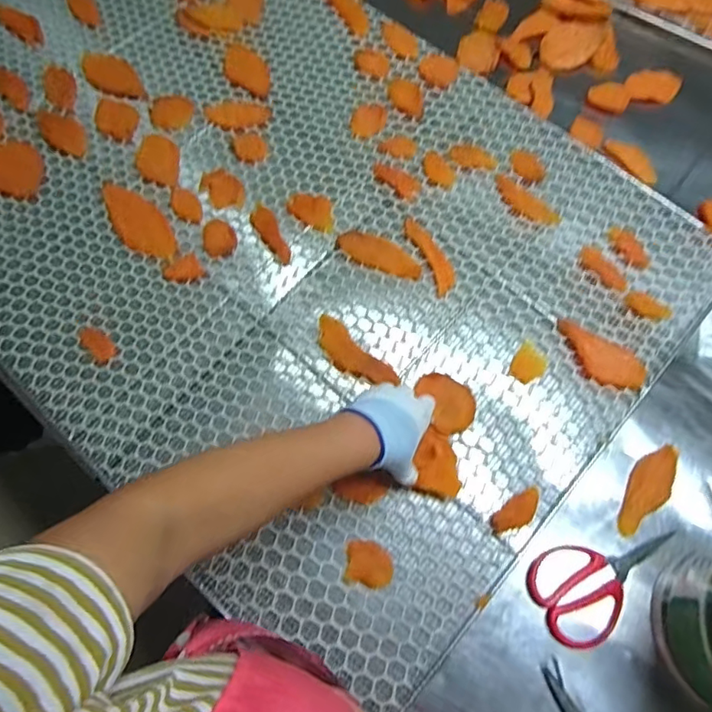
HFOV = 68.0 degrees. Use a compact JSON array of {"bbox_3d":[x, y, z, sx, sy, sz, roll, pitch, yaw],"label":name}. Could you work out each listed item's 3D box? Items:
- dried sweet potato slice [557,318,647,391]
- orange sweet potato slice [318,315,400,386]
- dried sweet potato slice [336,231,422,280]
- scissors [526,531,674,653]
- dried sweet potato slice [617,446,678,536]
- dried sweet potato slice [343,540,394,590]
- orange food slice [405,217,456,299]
[{"bbox_3d":[0.301,0.003,0.655,0.118,0.014,0.056,29,73,10],"label":"dried sweet potato slice"},{"bbox_3d":[-0.006,0.000,0.672,0.127,0.005,0.045,43,76,14],"label":"orange sweet potato slice"},{"bbox_3d":[0.032,-0.138,0.711,0.119,0.008,0.045,23,72,8],"label":"dried sweet potato slice"},{"bbox_3d":[0.276,0.246,0.572,0.172,0.013,0.099,-15,71,-5],"label":"scissors"},{"bbox_3d":[0.343,0.157,0.617,0.044,0.007,0.120,29,73,10],"label":"dried sweet potato slice"},{"bbox_3d":[0.015,0.227,0.574,0.051,0.004,0.046,10,71,4],"label":"dried sweet potato slice"},{"bbox_3d":[0.100,-0.137,0.707,0.032,0.004,0.121,-21,72,-7],"label":"orange food slice"}]

